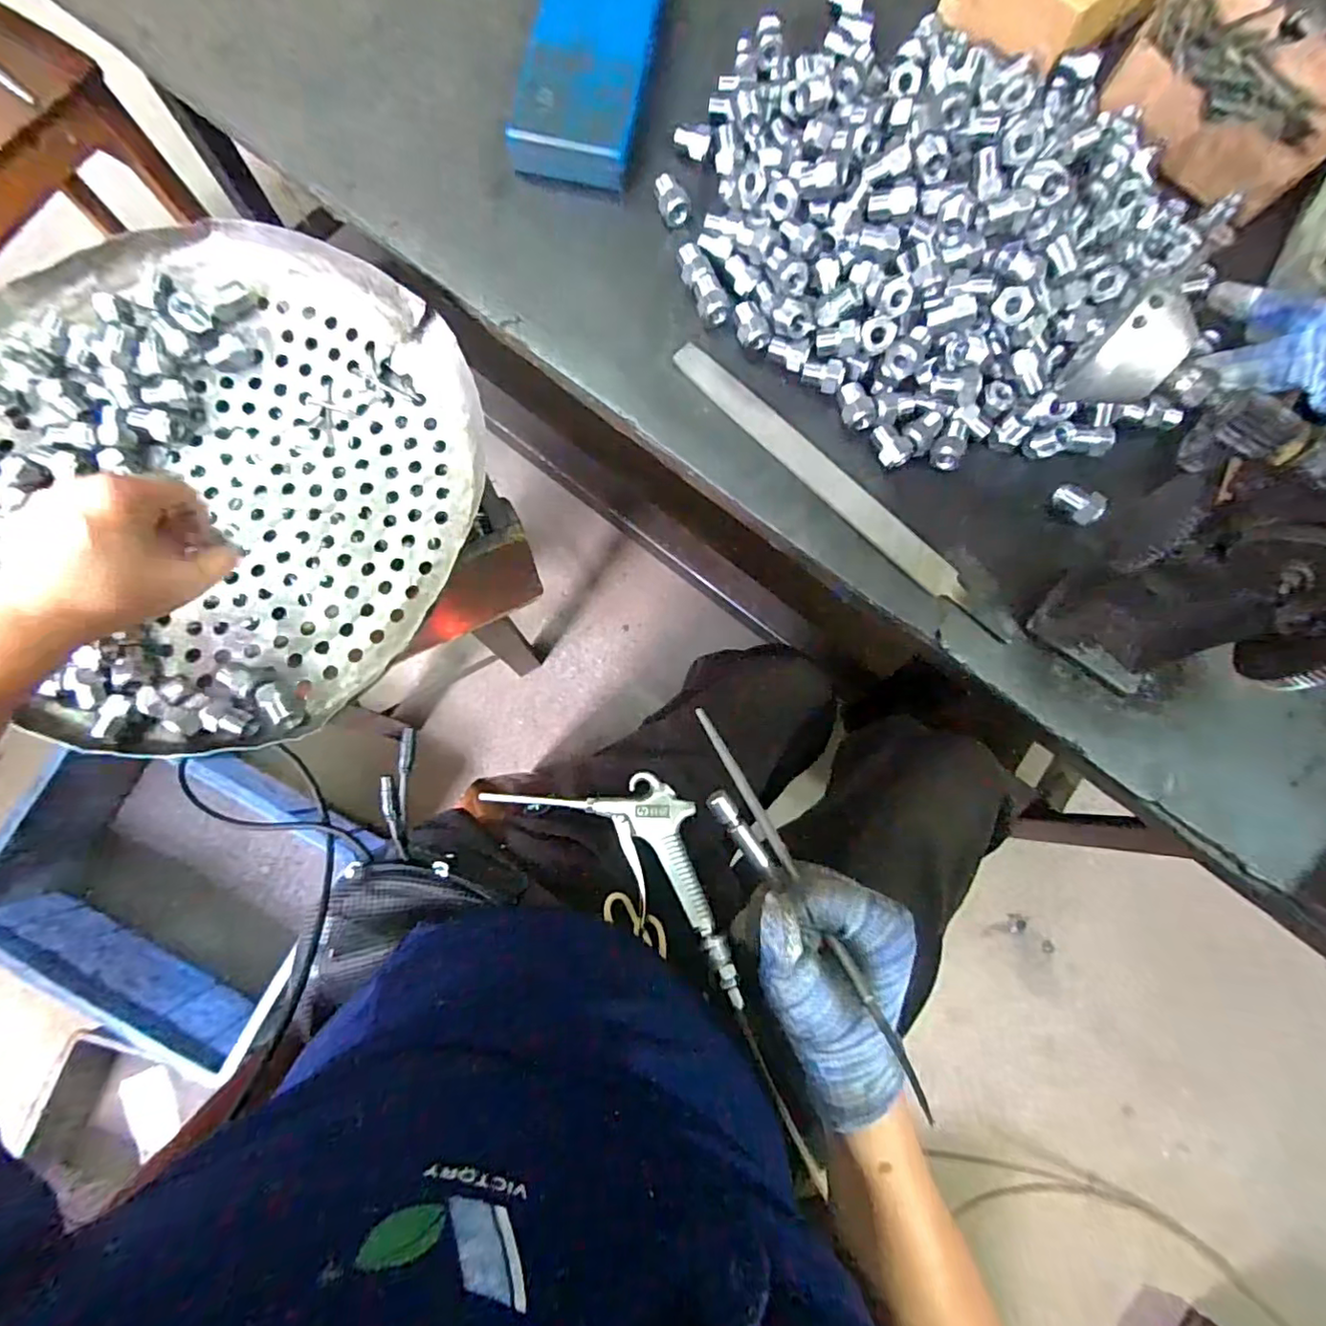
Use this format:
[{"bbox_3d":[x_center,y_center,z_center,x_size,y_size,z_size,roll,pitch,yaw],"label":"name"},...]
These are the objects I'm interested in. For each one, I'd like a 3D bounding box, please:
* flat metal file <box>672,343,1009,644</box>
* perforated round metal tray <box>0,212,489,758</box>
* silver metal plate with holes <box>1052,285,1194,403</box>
[{"bbox_3d":[0.123,-0.123,0.415,0.295,0.008,0.026,44,98,5],"label":"flat metal file"},{"bbox_3d":[-0.334,-0.135,0.430,0.372,0.052,0.366,0,81,0],"label":"perforated round metal tray"},{"bbox_3d":[0.199,-0.133,0.252,0.039,0.042,0.014,0,45,7],"label":"silver metal plate with holes"}]

